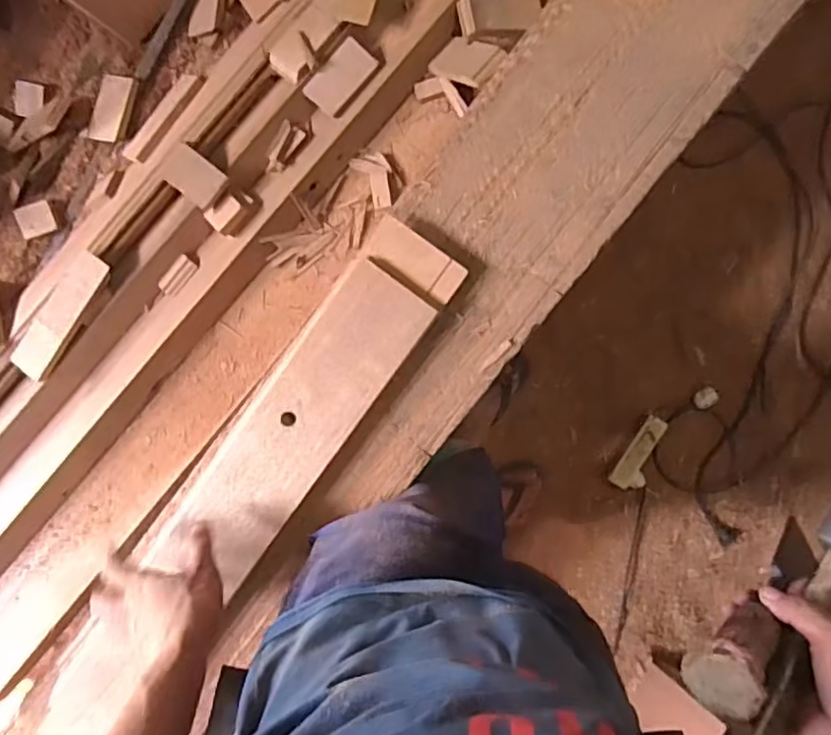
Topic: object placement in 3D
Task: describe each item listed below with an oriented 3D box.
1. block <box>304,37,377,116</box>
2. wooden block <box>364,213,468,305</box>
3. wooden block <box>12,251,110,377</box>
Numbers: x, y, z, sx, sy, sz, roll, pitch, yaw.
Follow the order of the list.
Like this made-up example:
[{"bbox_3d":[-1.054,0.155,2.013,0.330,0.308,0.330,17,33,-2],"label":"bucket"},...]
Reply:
[{"bbox_3d":[-0.084,-0.331,0.719,0.049,0.010,0.082,39,96,3],"label":"block"},{"bbox_3d":[0.002,-0.110,0.652,0.102,0.026,0.045,33,95,3],"label":"wooden block"},{"bbox_3d":[-0.407,-0.060,0.722,0.043,0.017,0.153,34,95,3],"label":"wooden block"}]

